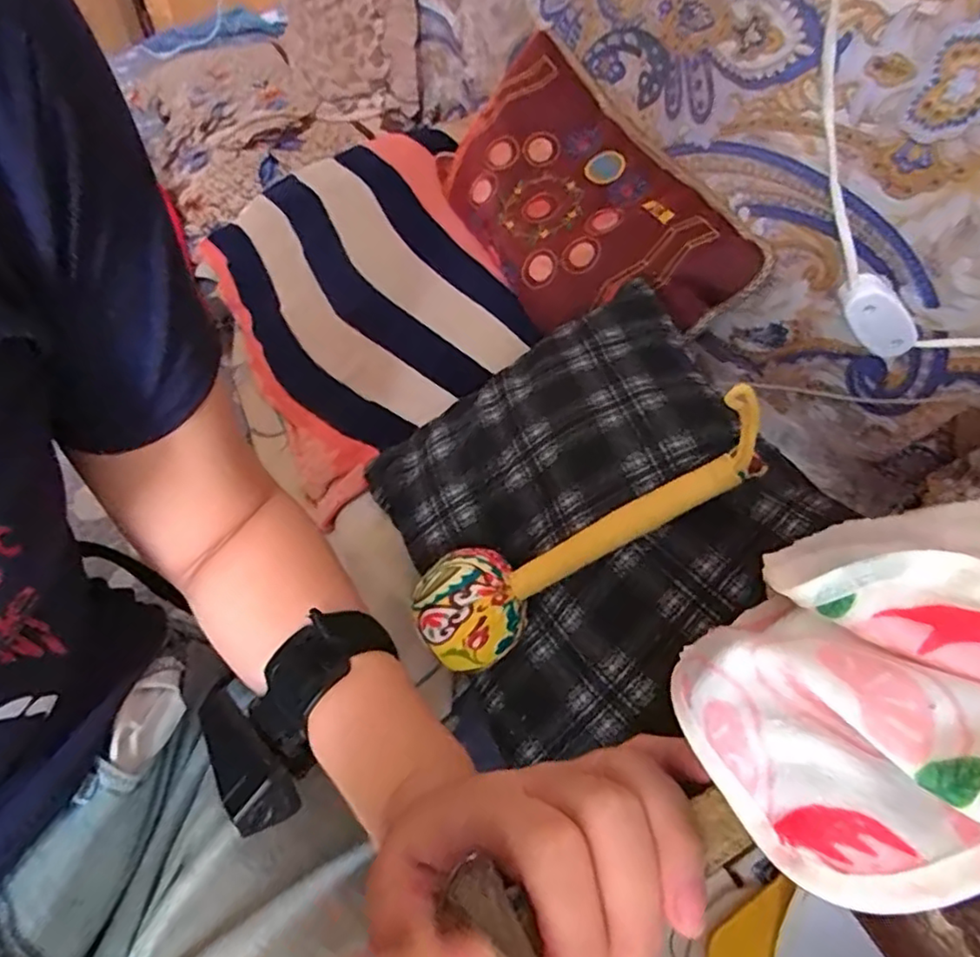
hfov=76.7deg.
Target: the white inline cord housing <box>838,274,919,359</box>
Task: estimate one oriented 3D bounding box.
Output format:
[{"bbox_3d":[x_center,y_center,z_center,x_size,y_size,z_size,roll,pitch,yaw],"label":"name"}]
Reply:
[{"bbox_3d":[0.188,-0.076,0.299,0.060,0.022,0.010,31,39,-35],"label":"white inline cord housing"}]

